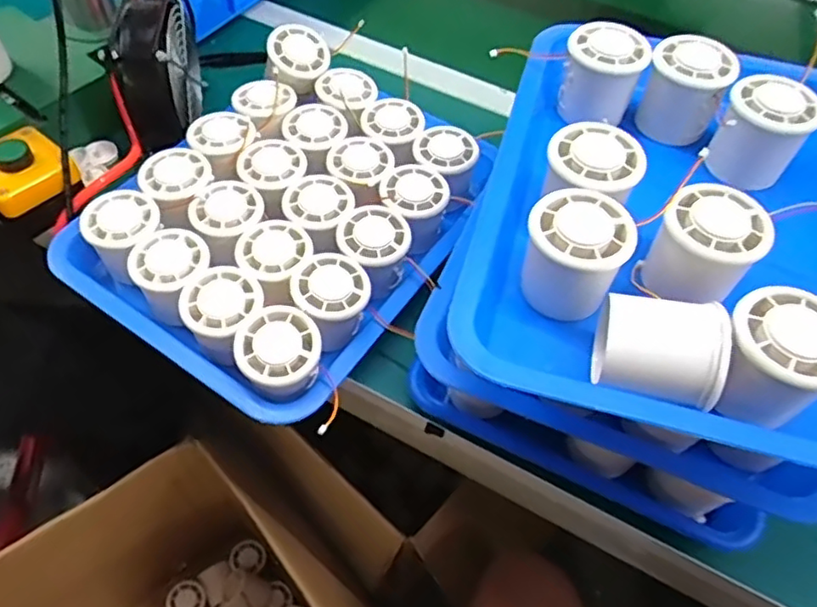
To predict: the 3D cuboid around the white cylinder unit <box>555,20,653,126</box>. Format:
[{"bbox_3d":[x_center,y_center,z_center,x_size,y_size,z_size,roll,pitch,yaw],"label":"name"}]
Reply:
[{"bbox_3d":[0.141,-0.167,0.456,0.058,0.053,0.054,23,56,11],"label":"white cylinder unit"}]

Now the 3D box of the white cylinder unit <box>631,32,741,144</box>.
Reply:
[{"bbox_3d":[0.201,-0.153,0.455,0.060,0.060,0.053,32,58,17],"label":"white cylinder unit"}]

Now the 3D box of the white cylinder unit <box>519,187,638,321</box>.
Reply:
[{"bbox_3d":[0.092,-0.026,0.359,0.054,0.058,0.053,3,54,-4],"label":"white cylinder unit"}]

